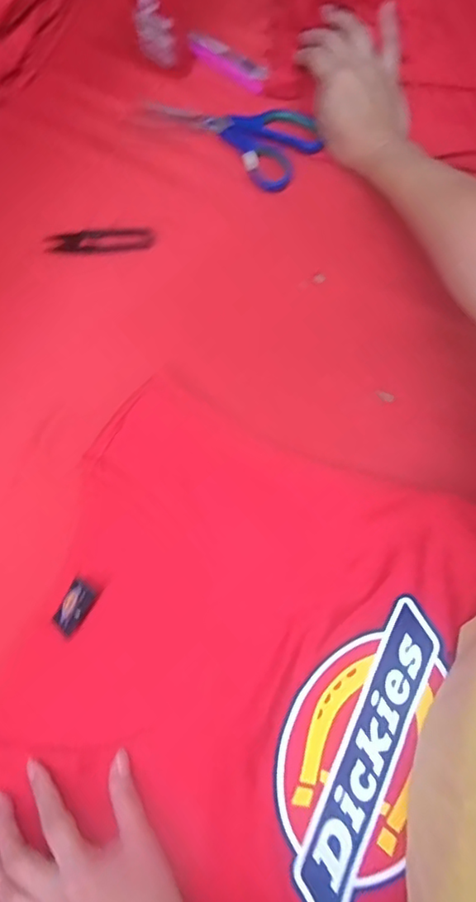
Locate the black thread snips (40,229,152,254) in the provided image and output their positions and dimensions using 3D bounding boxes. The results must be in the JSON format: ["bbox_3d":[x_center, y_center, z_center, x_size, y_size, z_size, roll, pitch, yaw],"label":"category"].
[{"bbox_3d":[-0.129,-0.196,0.504,0.099,0.006,0.023,-2,76,2],"label":"black thread snips"}]

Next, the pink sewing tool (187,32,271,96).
[{"bbox_3d":[-0.010,-0.391,0.540,0.087,0.013,0.023,33,79,10],"label":"pink sewing tool"}]

